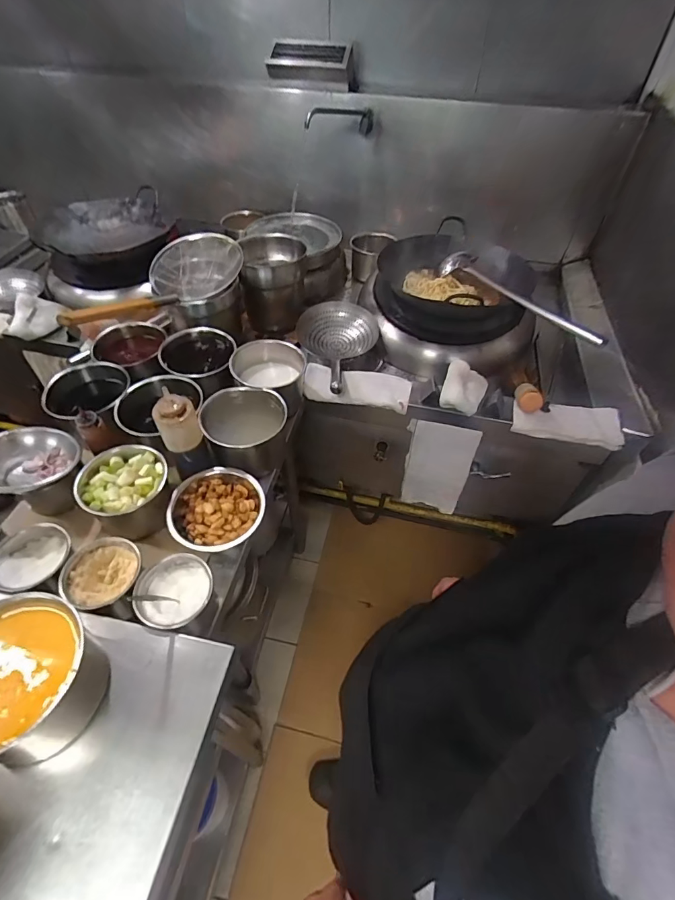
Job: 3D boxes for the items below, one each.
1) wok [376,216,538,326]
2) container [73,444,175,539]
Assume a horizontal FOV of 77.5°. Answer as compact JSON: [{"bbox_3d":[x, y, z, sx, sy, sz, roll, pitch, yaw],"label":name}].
[{"bbox_3d":[0.341,-0.480,1.273,0.511,0.183,0.461,5,49,4],"label":"wok"},{"bbox_3d":[-0.400,0.084,0.812,0.155,0.109,0.153,-1,49,-1],"label":"container"}]

